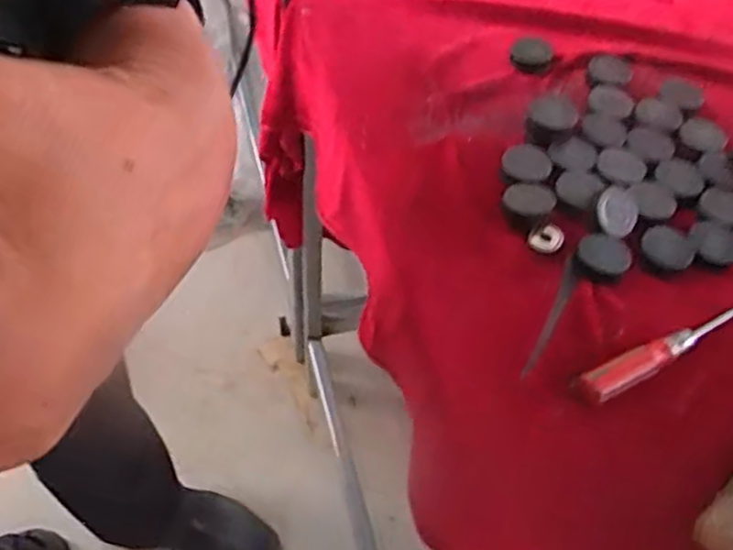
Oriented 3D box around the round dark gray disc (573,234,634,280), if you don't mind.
[{"bbox_3d":[0.147,-0.012,0.445,0.034,0.004,0.028,-16,73,-6],"label":"round dark gray disc"}]

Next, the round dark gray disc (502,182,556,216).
[{"bbox_3d":[0.106,-0.049,0.465,0.032,0.005,0.025,21,54,10],"label":"round dark gray disc"}]

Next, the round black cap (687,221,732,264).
[{"bbox_3d":[0.221,-0.021,0.455,0.032,0.005,0.029,31,57,17],"label":"round black cap"}]

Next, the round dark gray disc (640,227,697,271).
[{"bbox_3d":[0.191,-0.017,0.453,0.032,0.006,0.028,29,56,15],"label":"round dark gray disc"}]

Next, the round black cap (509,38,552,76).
[{"bbox_3d":[0.128,-0.171,0.558,0.032,0.009,0.035,3,54,-4],"label":"round black cap"}]

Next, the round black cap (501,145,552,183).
[{"bbox_3d":[0.108,-0.076,0.482,0.032,0.004,0.035,3,54,-4],"label":"round black cap"}]

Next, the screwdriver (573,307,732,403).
[{"bbox_3d":[0.181,0.040,0.411,0.141,0.016,0.017,-20,58,-19],"label":"screwdriver"}]

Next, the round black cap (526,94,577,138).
[{"bbox_3d":[0.129,-0.107,0.504,0.033,0.025,0.032,3,54,-4],"label":"round black cap"}]

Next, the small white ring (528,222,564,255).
[{"bbox_3d":[0.114,-0.023,0.455,0.021,0.005,0.019,16,83,10],"label":"small white ring"}]

